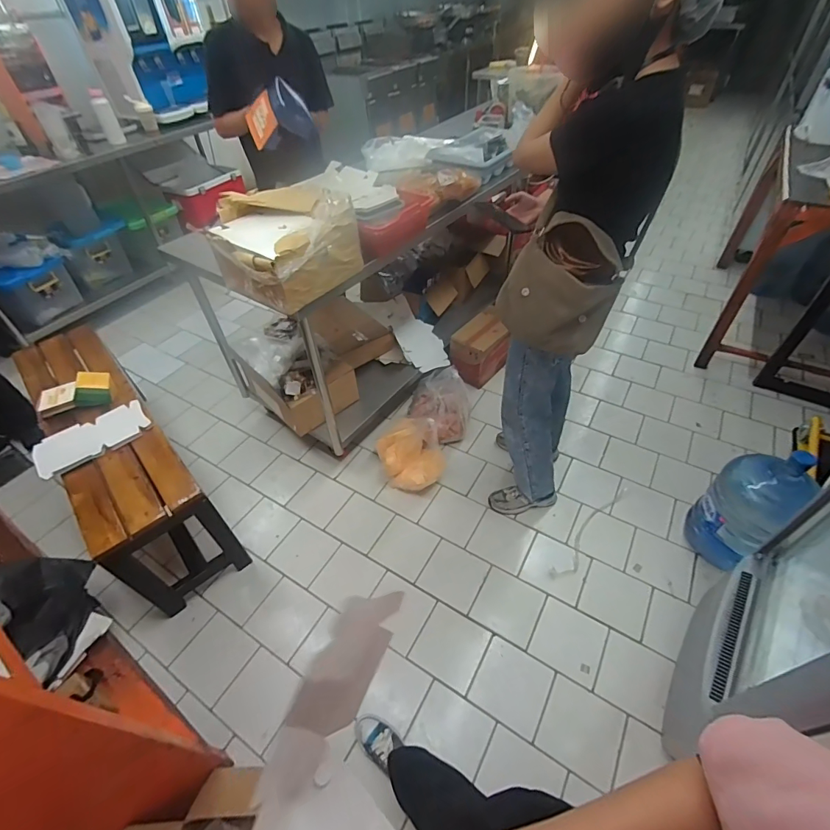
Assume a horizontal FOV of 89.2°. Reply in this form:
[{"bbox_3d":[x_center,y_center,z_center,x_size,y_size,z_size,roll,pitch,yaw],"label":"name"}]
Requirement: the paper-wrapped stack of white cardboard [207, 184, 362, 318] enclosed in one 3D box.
[{"bbox_3d":[-0.370,-0.485,1.197,0.320,0.198,0.353,24,52,23],"label":"paper-wrapped stack of white cardboard"}]

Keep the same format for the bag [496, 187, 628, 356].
[{"bbox_3d":[0.353,-0.306,1.031,0.242,0.302,0.156,30,55,27],"label":"bag"}]

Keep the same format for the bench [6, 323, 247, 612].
[{"bbox_3d":[-1.079,0.143,1.582,0.306,0.449,1.122,-33,53,-25],"label":"bench"}]

